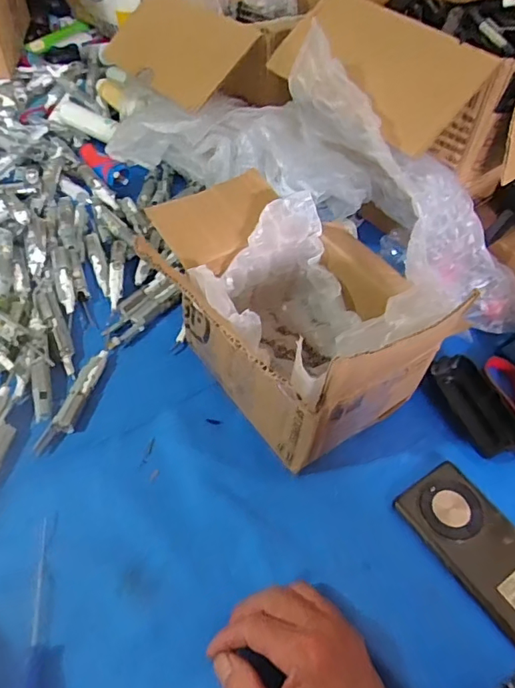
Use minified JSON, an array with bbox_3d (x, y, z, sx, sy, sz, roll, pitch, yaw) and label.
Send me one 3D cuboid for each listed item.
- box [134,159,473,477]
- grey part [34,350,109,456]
[{"bbox_3d":[0.037,-0.052,0.511,0.220,0.157,0.280,-28,59,-23],"label":"box"},{"bbox_3d":[-0.175,0.053,0.511,0.020,0.012,0.120,18,53,10],"label":"grey part"}]

